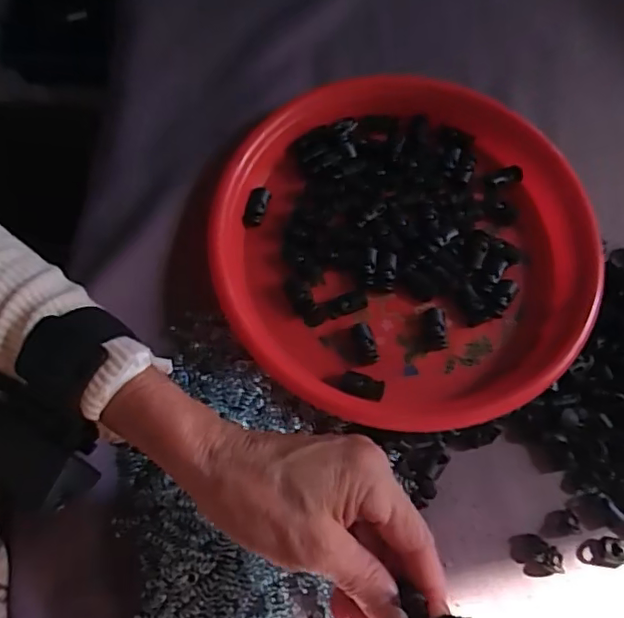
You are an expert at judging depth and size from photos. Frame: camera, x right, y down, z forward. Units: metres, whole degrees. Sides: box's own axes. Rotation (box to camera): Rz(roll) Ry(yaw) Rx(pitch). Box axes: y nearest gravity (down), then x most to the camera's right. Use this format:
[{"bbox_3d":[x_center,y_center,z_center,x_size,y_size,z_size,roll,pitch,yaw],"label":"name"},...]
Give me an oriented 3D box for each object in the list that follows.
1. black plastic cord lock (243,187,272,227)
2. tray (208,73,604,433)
[{"bbox_3d":[-0.039,-0.073,0.409,0.013,0.013,0.029,21,85,6],"label":"black plastic cord lock"},{"bbox_3d":[0.061,-0.047,0.387,0.245,0.037,0.247,1,70,-2],"label":"tray"}]

